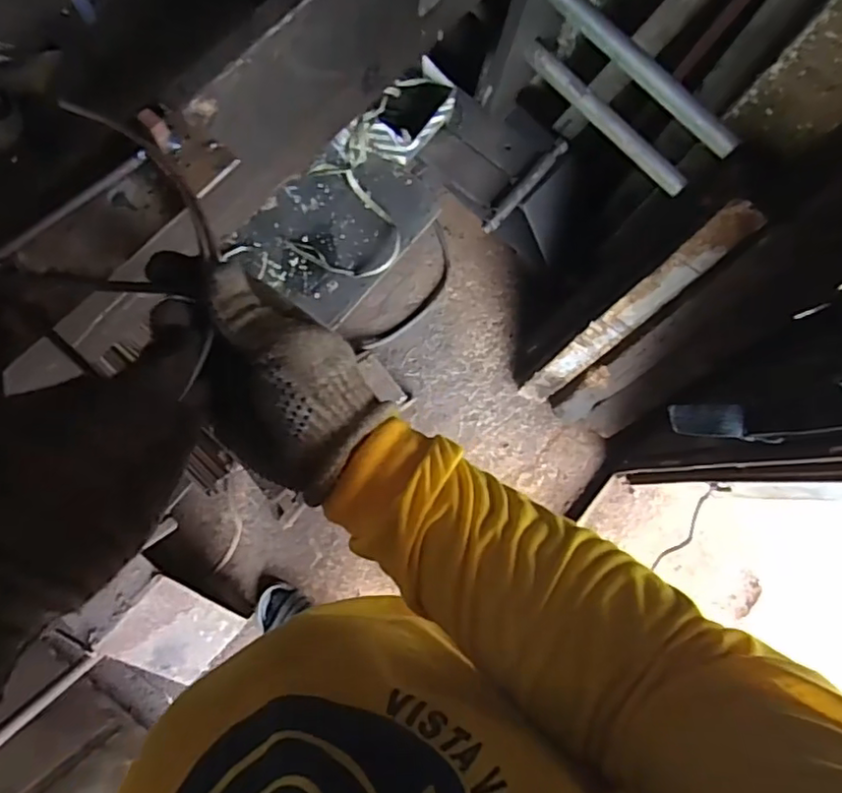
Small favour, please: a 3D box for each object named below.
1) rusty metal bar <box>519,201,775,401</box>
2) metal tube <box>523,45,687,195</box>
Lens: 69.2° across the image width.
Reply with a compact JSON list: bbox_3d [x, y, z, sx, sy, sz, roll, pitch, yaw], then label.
[{"bbox_3d":[0.339,-0.124,1.063,0.061,0.624,0.026,42,60,2],"label":"rusty metal bar"},{"bbox_3d":[0.230,-0.344,0.753,0.028,0.026,0.253,-43,87,-8],"label":"metal tube"}]

